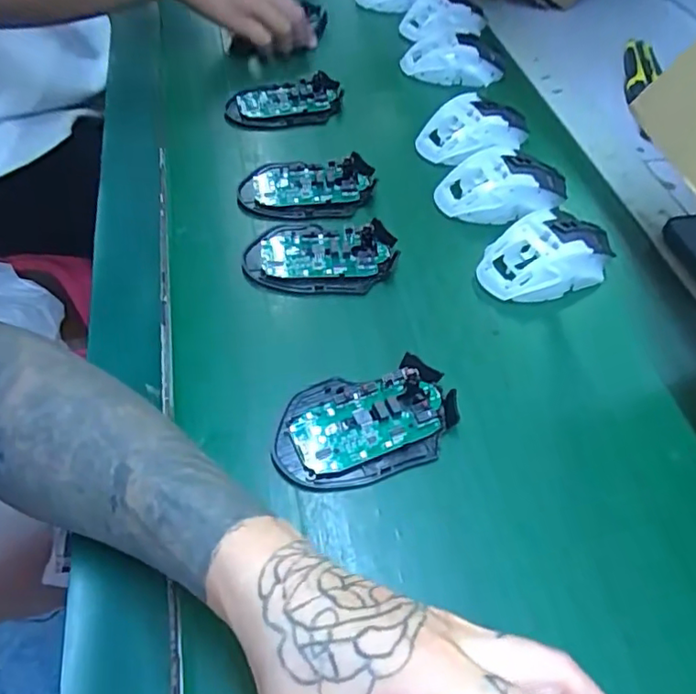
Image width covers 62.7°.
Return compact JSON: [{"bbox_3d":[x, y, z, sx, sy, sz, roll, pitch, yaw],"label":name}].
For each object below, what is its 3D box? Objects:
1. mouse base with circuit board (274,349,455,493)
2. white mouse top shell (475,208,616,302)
[{"bbox_3d":[0.011,0.047,0.360,0.114,0.019,0.073,-10,53,-8],"label":"mouse base with circuit board"},{"bbox_3d":[0.163,-0.073,0.450,0.118,0.036,0.069,-23,56,-18],"label":"white mouse top shell"}]

